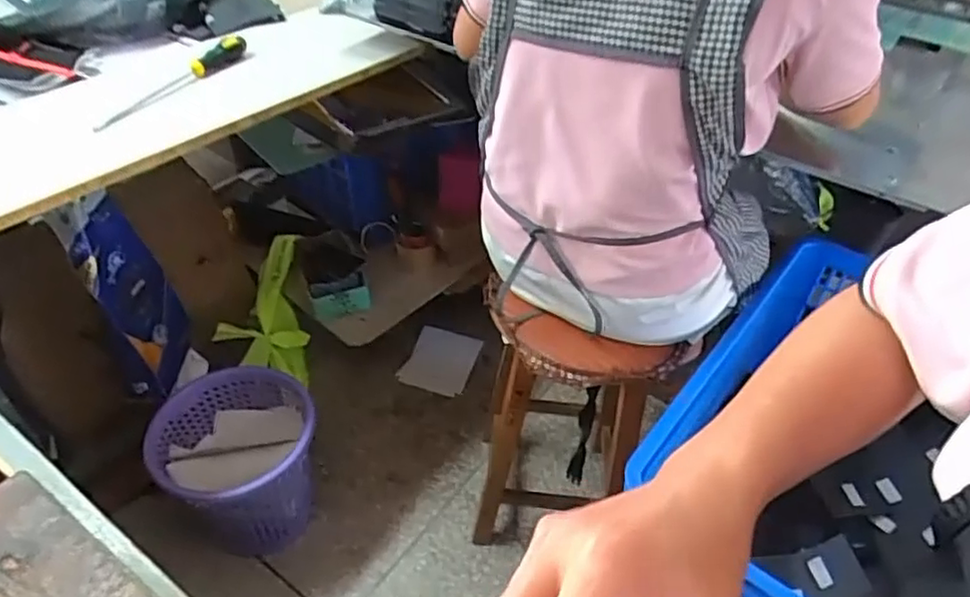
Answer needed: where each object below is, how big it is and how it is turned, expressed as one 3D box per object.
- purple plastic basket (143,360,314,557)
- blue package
[{"bbox_3d":[-0.460,0.322,1.250,0.289,0.247,0.268,-13,45,-16],"label":"purple plastic basket"},{"bbox_3d":[-0.665,0.000,1.235,0.071,0.384,0.210,-1,43,-4],"label":"blue package"}]

